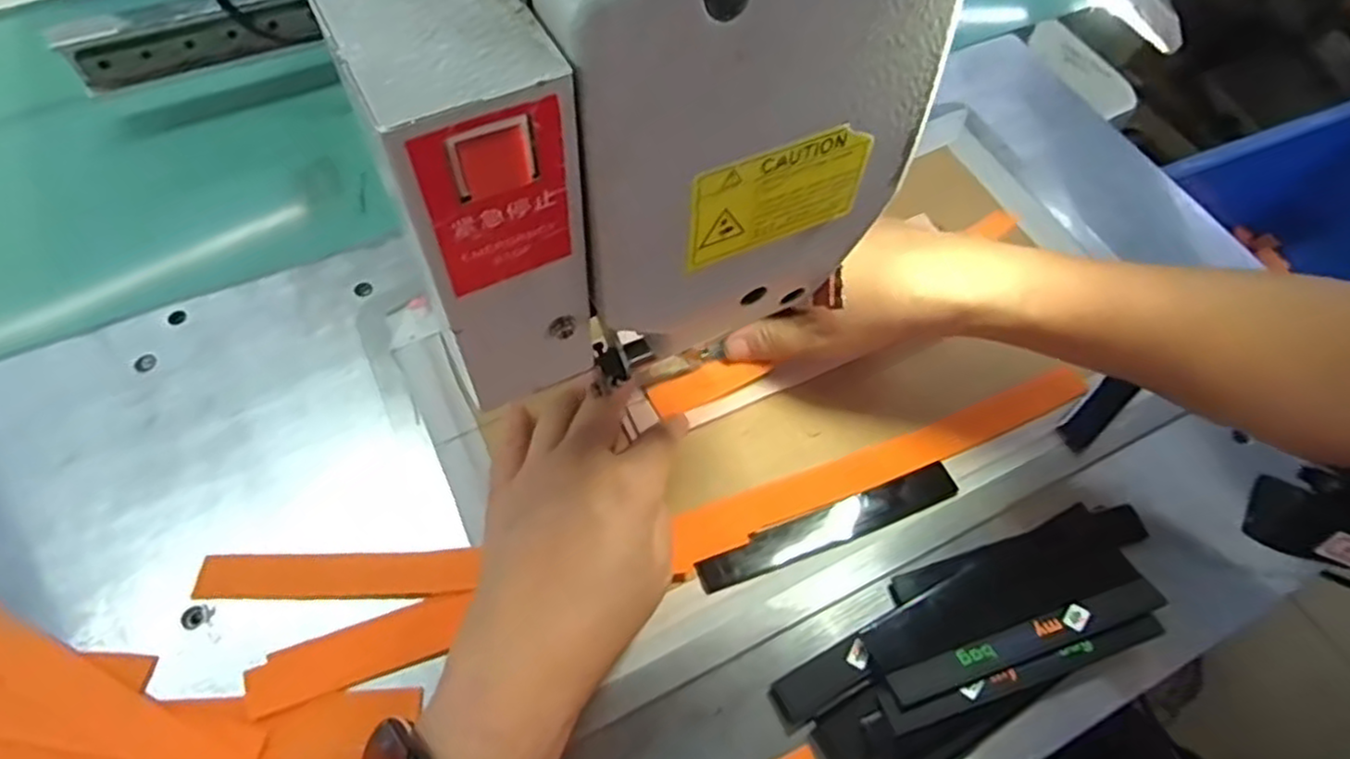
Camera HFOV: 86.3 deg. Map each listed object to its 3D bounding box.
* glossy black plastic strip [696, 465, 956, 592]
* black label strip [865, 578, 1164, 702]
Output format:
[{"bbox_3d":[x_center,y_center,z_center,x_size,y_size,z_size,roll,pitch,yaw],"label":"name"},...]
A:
[{"bbox_3d":[0.077,0.071,0.353,0.139,0.005,0.019,-18,64,-13],"label":"glossy black plastic strip"},{"bbox_3d":[0.154,0.105,0.336,0.136,0.005,0.050,-18,60,-12],"label":"black label strip"}]

